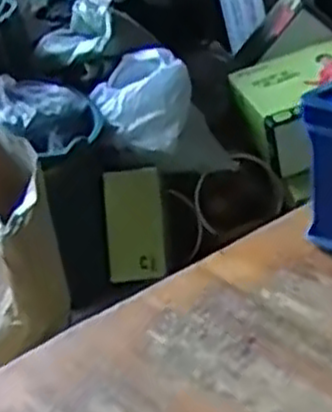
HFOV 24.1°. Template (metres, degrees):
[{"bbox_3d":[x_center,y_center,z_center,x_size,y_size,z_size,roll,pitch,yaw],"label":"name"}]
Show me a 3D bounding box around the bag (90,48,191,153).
[{"bbox_3d":[-0.045,-0.195,1.430,0.176,0.138,0.175,-5,28,-3],"label":"bag"}]

